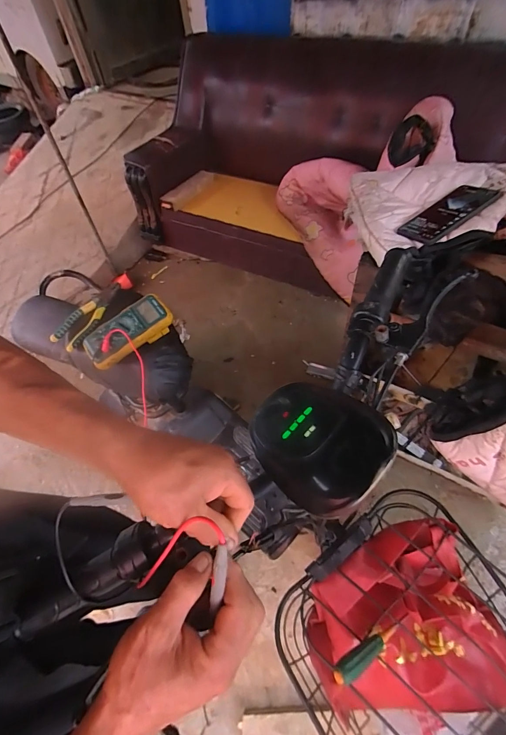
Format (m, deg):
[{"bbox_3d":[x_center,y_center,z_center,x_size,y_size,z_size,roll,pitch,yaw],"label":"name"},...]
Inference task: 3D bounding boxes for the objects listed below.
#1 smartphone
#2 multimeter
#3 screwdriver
[{"bbox_3d":[0.342,-0.273,0.598,0.171,0.013,0.089,-34,46,-8],"label":"smartphone"},{"bbox_3d":[-0.270,-0.080,0.735,0.190,0.045,0.098,-29,59,-15],"label":"multimeter"},{"bbox_3d":[0.160,0.369,0.451,0.147,0.019,0.023,-2,49,-37],"label":"screwdriver"}]

